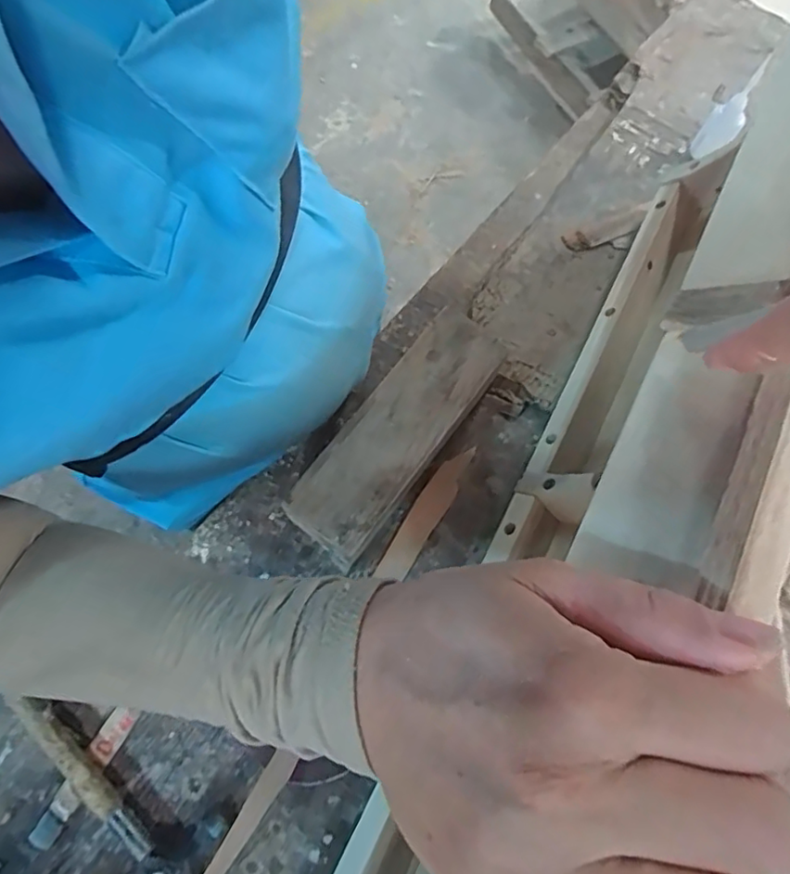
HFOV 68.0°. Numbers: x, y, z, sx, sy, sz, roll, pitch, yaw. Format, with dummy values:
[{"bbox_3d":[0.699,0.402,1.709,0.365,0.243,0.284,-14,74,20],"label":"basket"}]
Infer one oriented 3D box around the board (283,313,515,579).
[{"bbox_3d":[0.004,-0.008,0.439,0.064,0.011,0.210,35,72,10],"label":"board"}]

